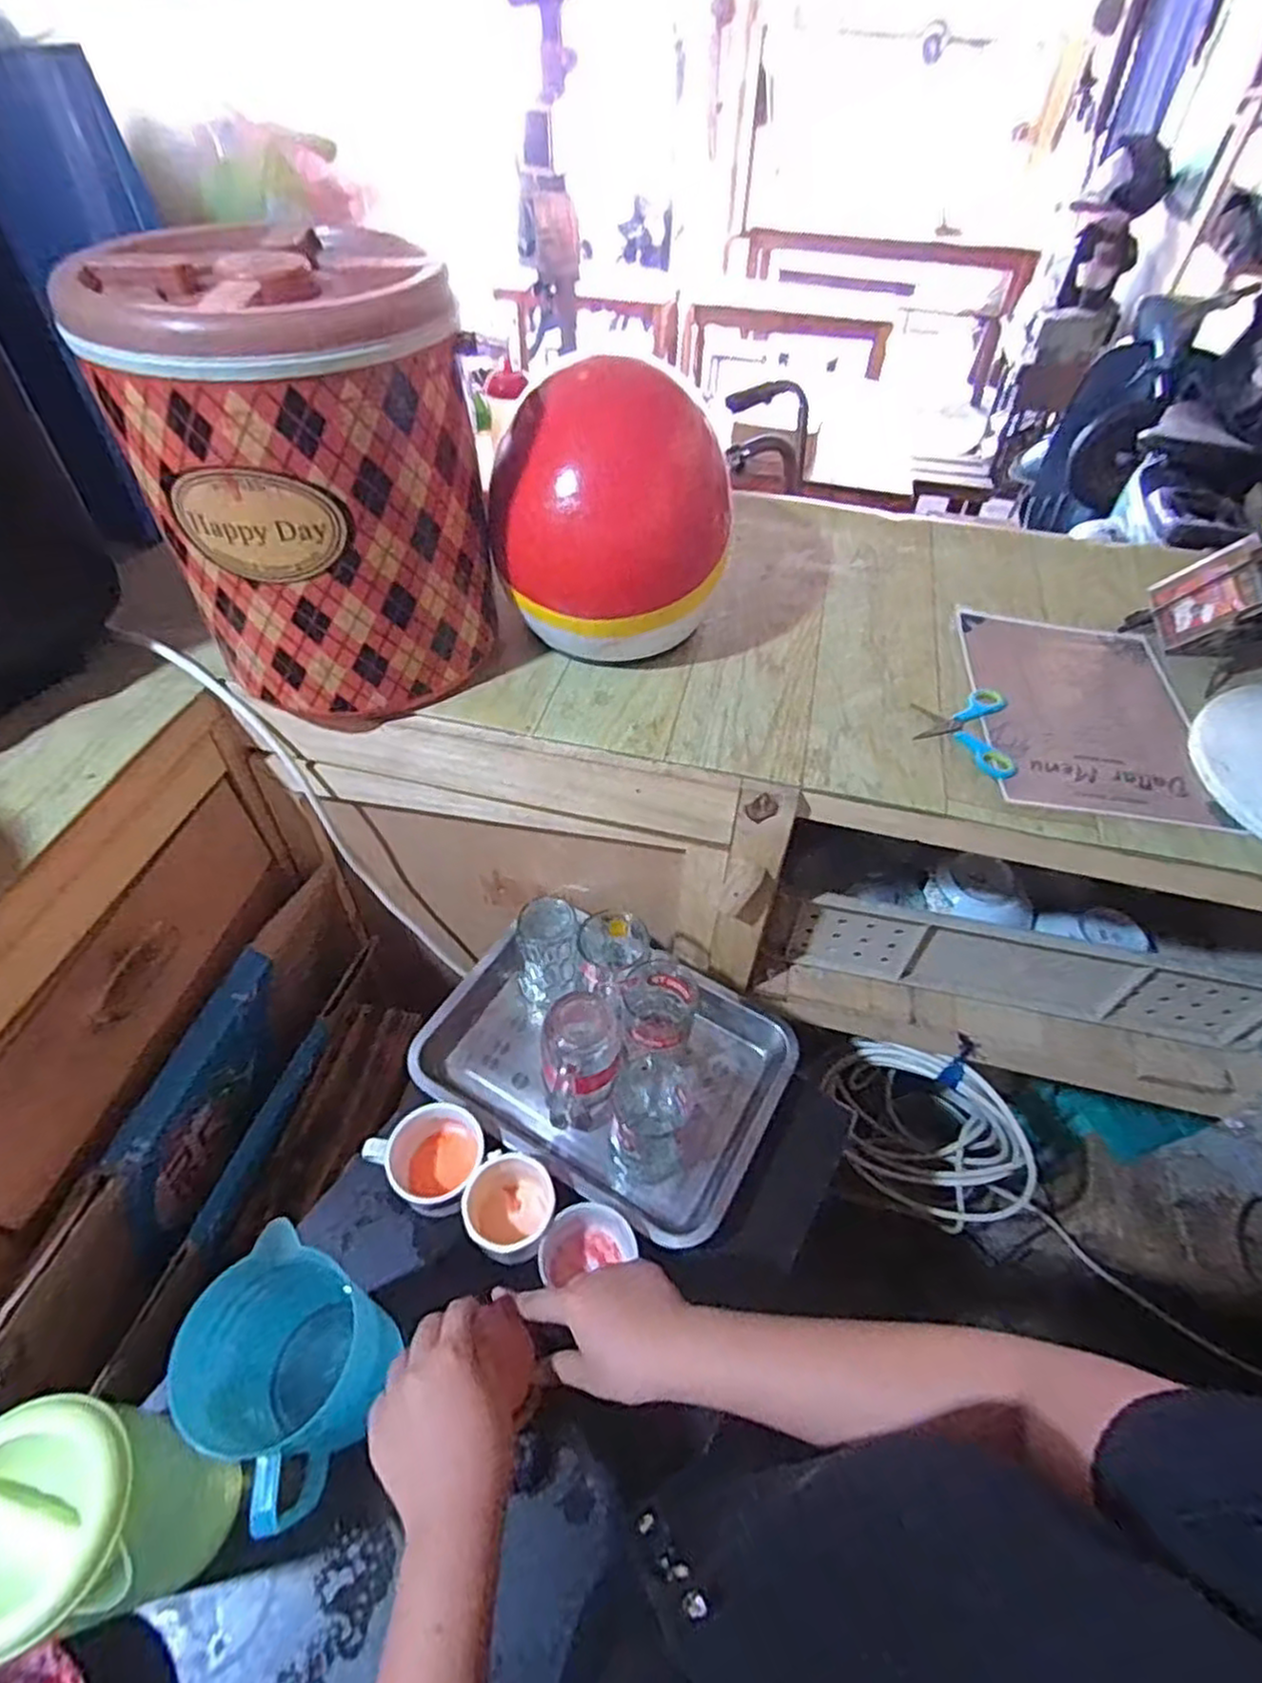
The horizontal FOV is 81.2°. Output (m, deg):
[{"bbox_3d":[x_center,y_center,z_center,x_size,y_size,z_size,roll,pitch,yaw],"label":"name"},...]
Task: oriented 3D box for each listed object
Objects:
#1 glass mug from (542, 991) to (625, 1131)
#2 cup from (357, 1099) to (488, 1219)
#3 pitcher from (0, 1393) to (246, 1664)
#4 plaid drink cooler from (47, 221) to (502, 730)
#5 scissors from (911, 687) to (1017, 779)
[{"bbox_3d":[-0.047,0.219,0.719,0.079,0.108,0.098,-4,52,-5],"label":"glass mug"},{"bbox_3d":[-0.181,0.291,0.680,0.088,0.062,0.083,1,51,-1],"label":"cup"},{"bbox_3d":[-0.340,0.430,0.472,0.117,0.196,0.105,-7,52,-7],"label":"pitcher"},{"bbox_3d":[-0.261,-0.297,0.633,0.254,0.307,0.234,-11,52,-12],"label":"plaid drink cooler"},{"bbox_3d":[0.312,-0.109,0.692,0.085,0.009,0.116,11,51,6],"label":"scissors"}]

